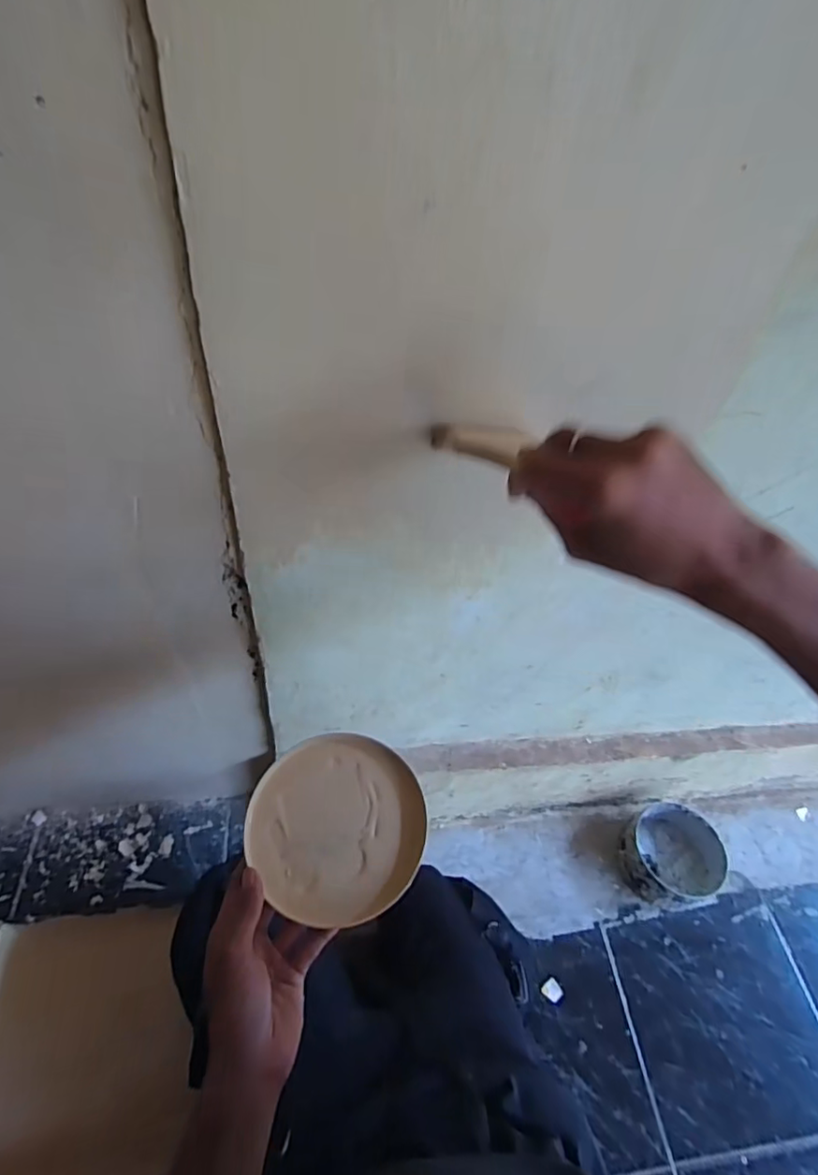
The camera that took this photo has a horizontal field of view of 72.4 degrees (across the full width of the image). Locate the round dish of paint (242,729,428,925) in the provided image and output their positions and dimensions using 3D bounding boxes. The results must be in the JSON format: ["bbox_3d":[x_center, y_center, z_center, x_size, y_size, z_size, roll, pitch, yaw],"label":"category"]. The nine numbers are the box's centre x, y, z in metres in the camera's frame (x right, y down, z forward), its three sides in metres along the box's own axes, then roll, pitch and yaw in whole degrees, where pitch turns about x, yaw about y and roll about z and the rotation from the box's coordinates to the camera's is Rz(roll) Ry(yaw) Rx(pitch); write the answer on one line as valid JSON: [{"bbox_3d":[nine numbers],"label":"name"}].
[{"bbox_3d":[-0.061,0.198,0.475,0.145,0.023,0.144,9,48,3],"label":"round dish of paint"}]

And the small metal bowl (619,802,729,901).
[{"bbox_3d":[0.438,0.449,0.946,0.147,0.080,0.141,2,48,-3],"label":"small metal bowl"}]

